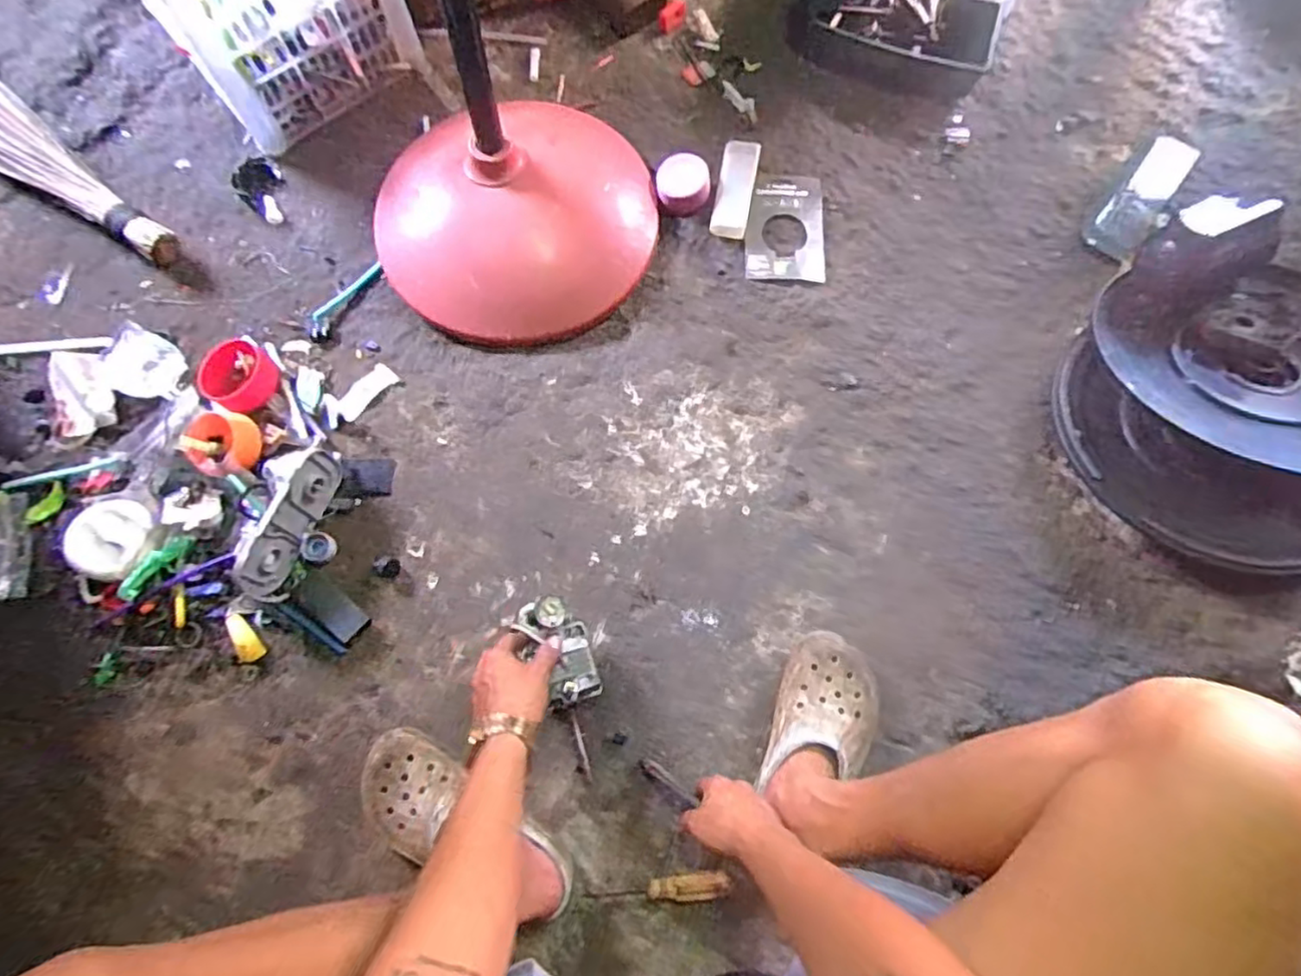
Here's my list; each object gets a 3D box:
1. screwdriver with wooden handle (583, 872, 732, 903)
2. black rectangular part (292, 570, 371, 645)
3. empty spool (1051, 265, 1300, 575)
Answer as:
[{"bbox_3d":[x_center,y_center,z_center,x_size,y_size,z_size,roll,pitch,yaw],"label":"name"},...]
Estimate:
[{"bbox_3d":[0.008,0.427,0.711,0.150,0.019,0.026,-6,73,-2],"label":"screwdriver with wooden handle"},{"bbox_3d":[-0.382,0.143,0.800,0.099,0.014,0.040,36,76,10],"label":"black rectangular part"},{"bbox_3d":[0.759,-0.118,0.858,0.391,0.123,0.460,36,76,10],"label":"empty spool"}]

